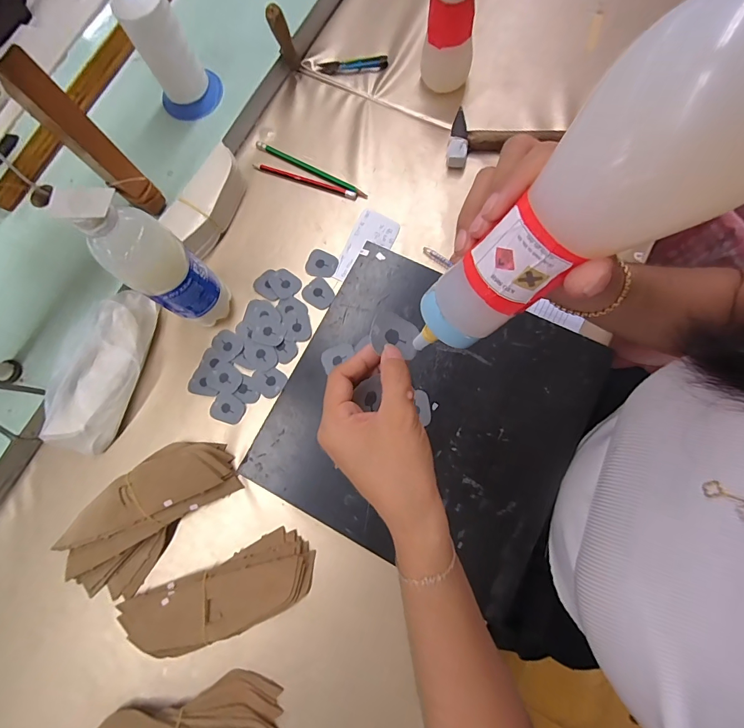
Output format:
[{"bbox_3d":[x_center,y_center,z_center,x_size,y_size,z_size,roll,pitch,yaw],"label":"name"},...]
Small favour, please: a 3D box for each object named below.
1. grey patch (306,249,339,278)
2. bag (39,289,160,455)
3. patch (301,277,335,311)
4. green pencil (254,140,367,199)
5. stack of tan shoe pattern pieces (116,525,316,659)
[{"bbox_3d":[-0.063,-0.125,0.490,0.040,0.004,0.034,20,85,12],"label":"grey patch"},{"bbox_3d":[-0.311,0.007,0.450,0.081,0.042,0.188,16,80,7],"label":"bag"},{"bbox_3d":[-0.065,-0.085,0.478,0.033,0.004,0.039,-39,79,-5],"label":"patch"},{"bbox_3d":[-0.081,-0.257,0.514,0.169,0.007,0.011,29,81,9],"label":"green pencil"},{"bbox_3d":[-0.156,0.243,0.404,0.197,0.024,0.072,-25,78,-2],"label":"stack of tan shoe pattern pieces"}]

